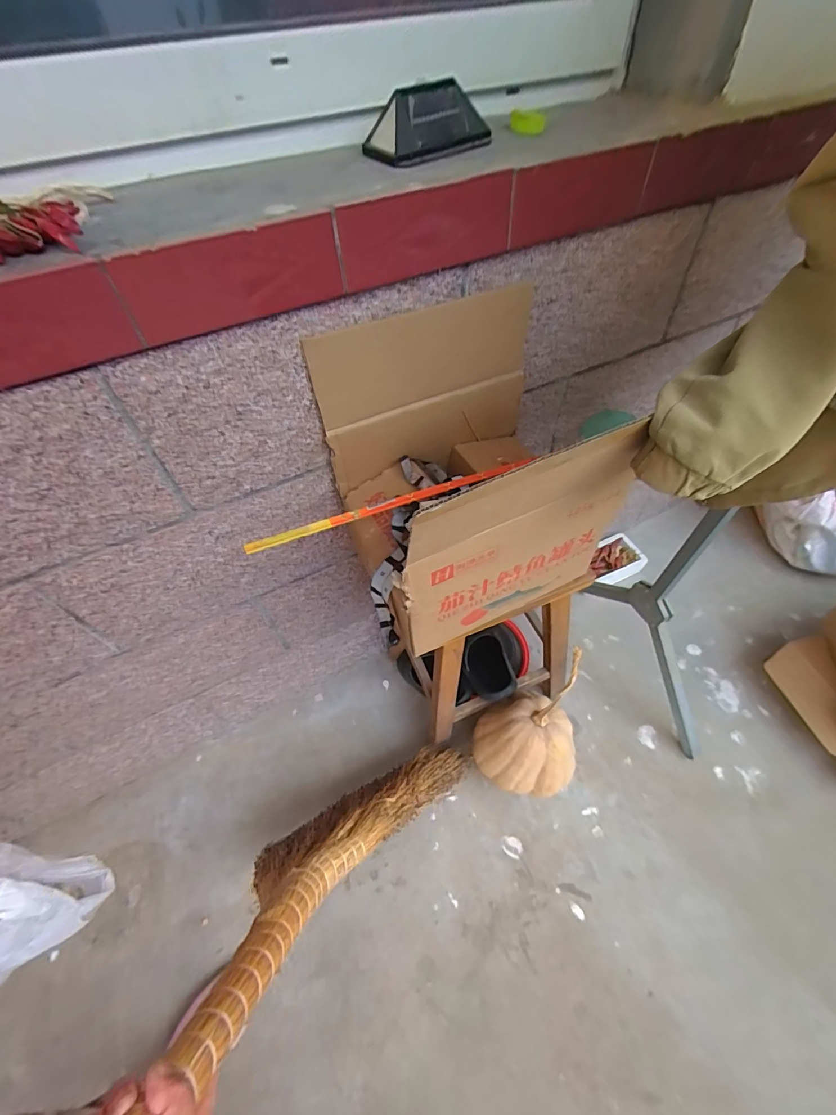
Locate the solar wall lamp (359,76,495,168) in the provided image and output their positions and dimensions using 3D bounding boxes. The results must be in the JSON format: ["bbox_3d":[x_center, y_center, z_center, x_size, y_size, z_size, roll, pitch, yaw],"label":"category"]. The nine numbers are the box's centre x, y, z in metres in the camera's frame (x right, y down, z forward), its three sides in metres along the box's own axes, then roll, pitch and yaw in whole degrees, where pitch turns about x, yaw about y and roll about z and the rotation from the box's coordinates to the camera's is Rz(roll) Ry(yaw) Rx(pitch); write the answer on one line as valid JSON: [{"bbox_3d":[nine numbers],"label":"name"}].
[{"bbox_3d":[0.011,-0.460,0.455,0.128,0.051,0.061,-31,58,-18],"label":"solar wall lamp"}]

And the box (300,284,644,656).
[{"bbox_3d":[0.085,-0.073,0.562,0.310,0.349,0.249,-23,54,-14],"label":"box"}]

